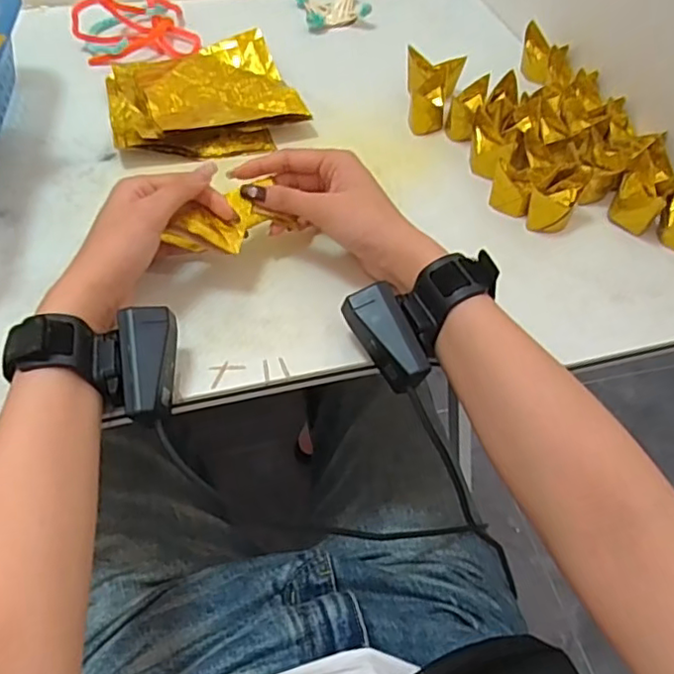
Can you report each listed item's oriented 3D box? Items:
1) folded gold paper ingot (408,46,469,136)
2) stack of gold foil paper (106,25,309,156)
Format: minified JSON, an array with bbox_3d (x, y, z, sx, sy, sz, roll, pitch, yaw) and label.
[{"bbox_3d":[0.091,-0.243,0.606,0.053,0.040,0.091,12,52,4],"label":"folded gold paper ingot"},{"bbox_3d":[-0.130,-0.232,0.592,0.171,0.025,0.164,-15,55,-16],"label":"stack of gold foil paper"}]

